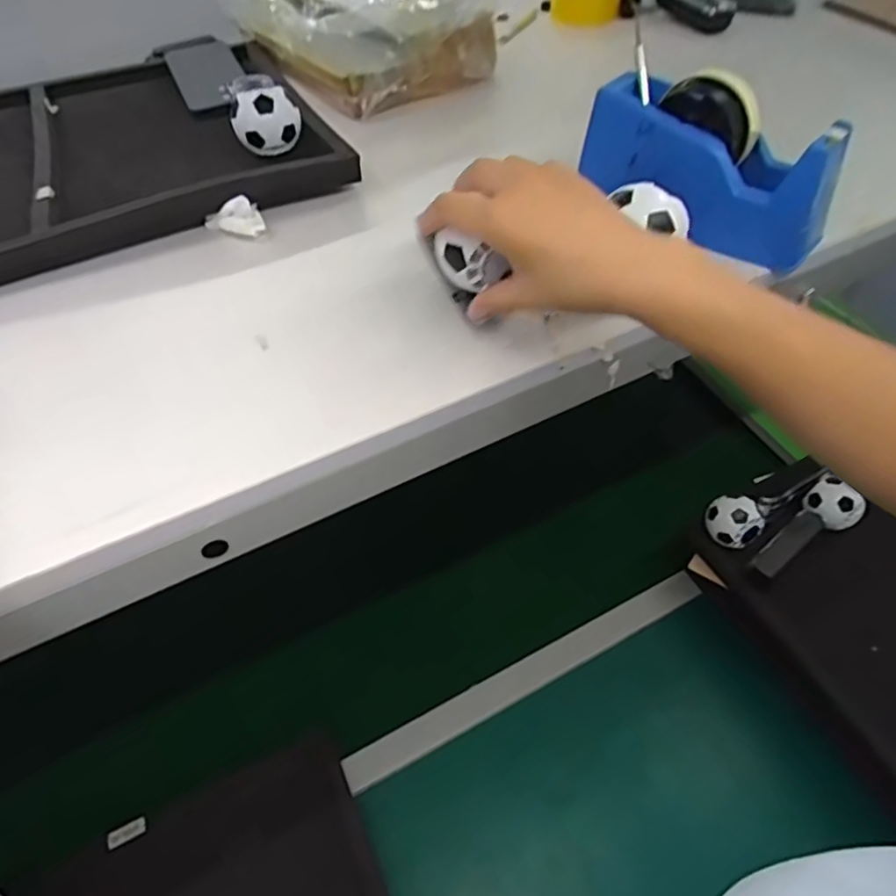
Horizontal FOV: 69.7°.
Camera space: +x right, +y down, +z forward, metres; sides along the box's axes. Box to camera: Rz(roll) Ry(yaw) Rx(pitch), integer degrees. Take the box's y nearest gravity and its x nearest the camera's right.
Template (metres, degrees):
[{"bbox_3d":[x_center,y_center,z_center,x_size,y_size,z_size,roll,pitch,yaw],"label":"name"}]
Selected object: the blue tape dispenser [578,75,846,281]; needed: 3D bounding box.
[{"bbox_3d":[0.203,-0.223,0.514,0.065,0.092,0.185,-35,54,-22],"label":"blue tape dispenser"}]

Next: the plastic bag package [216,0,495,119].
[{"bbox_3d":[-0.132,-0.540,0.805,0.196,0.092,0.359,-32,53,-19],"label":"plastic bag package"}]

